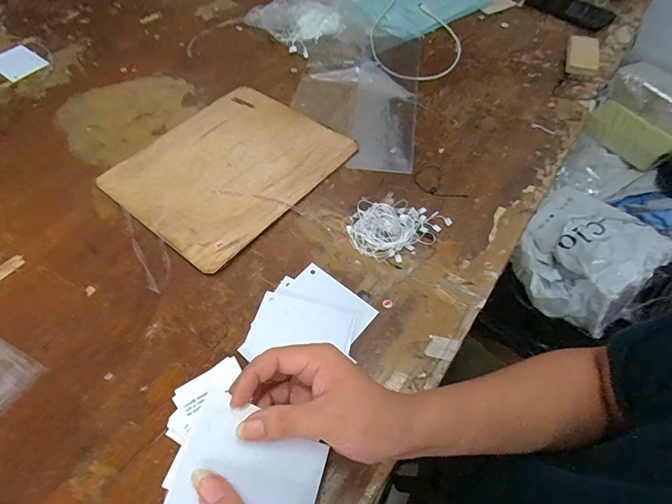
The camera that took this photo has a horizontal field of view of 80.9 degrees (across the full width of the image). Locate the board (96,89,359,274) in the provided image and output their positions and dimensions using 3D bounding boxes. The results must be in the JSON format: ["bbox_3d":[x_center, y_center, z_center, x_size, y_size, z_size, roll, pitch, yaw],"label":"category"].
[{"bbox_3d":[-0.150,-0.126,0.565,0.239,0.008,0.286,35,63,21],"label":"board"}]

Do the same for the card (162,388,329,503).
[{"bbox_3d":[-0.054,0.146,0.263,0.102,0.006,0.077,27,62,-25],"label":"card"}]

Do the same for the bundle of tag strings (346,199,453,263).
[{"bbox_3d":[0.080,-0.034,0.485,0.123,0.029,0.072,-15,57,-9],"label":"bundle of tag strings"}]

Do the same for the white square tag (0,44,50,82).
[{"bbox_3d":[-0.581,-0.346,0.718,0.095,0.007,0.071,31,62,20],"label":"white square tag"}]

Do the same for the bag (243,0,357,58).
[{"bbox_3d":[-0.061,-0.472,0.783,0.175,0.033,0.198,-35,62,-20],"label":"bag"}]

